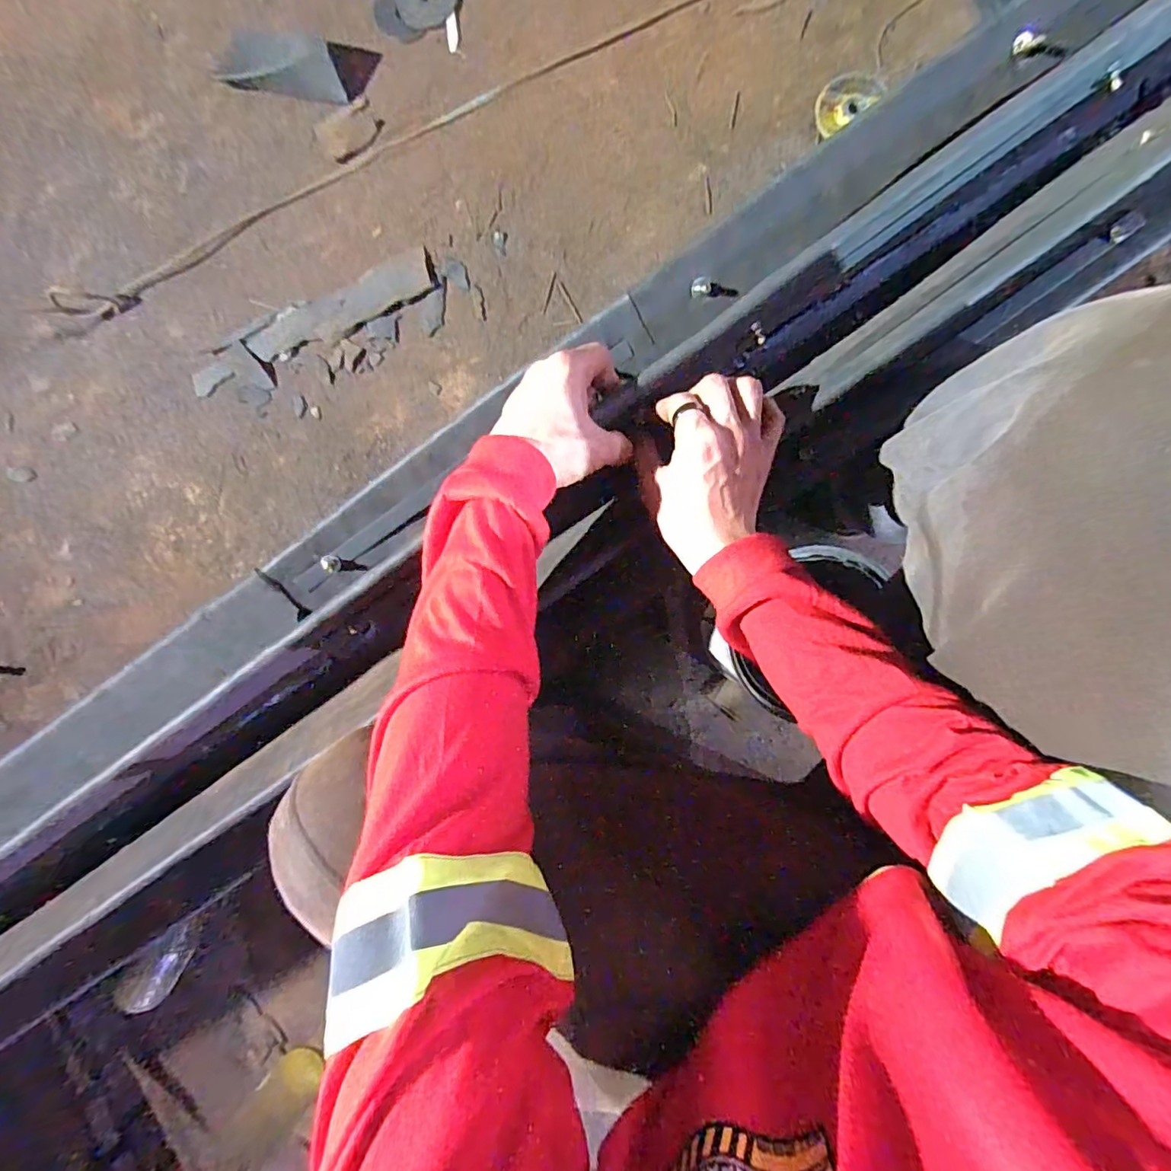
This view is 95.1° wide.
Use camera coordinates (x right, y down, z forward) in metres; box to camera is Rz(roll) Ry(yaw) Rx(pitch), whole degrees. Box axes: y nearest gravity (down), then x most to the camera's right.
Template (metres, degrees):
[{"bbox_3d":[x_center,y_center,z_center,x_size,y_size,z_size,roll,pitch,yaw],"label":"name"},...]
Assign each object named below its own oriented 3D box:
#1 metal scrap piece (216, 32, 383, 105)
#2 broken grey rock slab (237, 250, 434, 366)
[{"bbox_3d":[-0.404,-0.720,0.727,0.223,0.047,0.092,17,93,5],"label":"metal scrap piece"},{"bbox_3d":[-0.337,-0.377,0.734,0.272,0.005,0.061,-21,89,6],"label":"broken grey rock slab"}]

